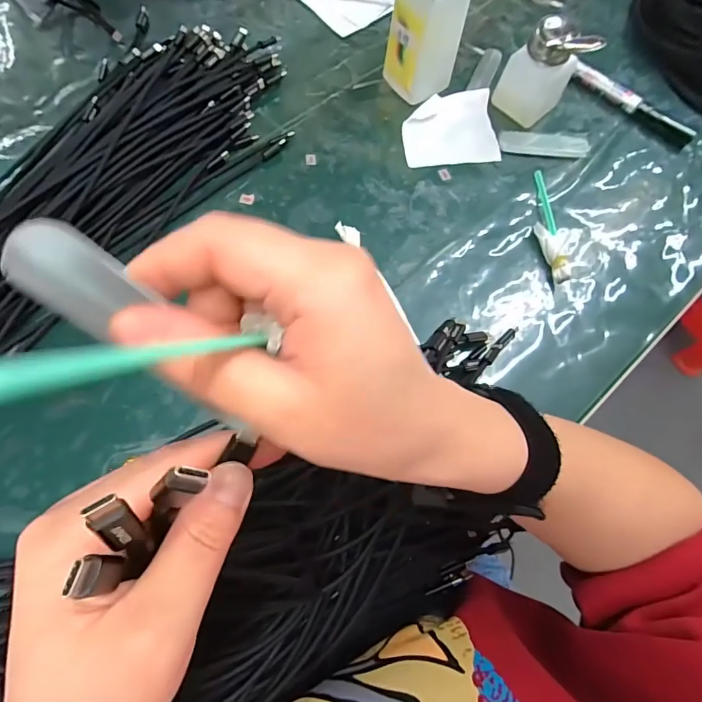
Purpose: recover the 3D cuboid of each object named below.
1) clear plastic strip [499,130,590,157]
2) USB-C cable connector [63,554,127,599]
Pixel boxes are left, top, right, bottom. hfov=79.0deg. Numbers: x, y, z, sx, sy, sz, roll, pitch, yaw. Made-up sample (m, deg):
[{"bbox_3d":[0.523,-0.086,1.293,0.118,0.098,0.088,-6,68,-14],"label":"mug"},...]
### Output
[{"bbox_3d":[0.191,-0.208,0.424,0.087,0.010,0.028,3,70,-2],"label":"clear plastic strip"},{"bbox_3d":[-0.065,0.058,0.109,0.005,0.027,0.009,17,65,-4],"label":"USB-C cable connector"}]

